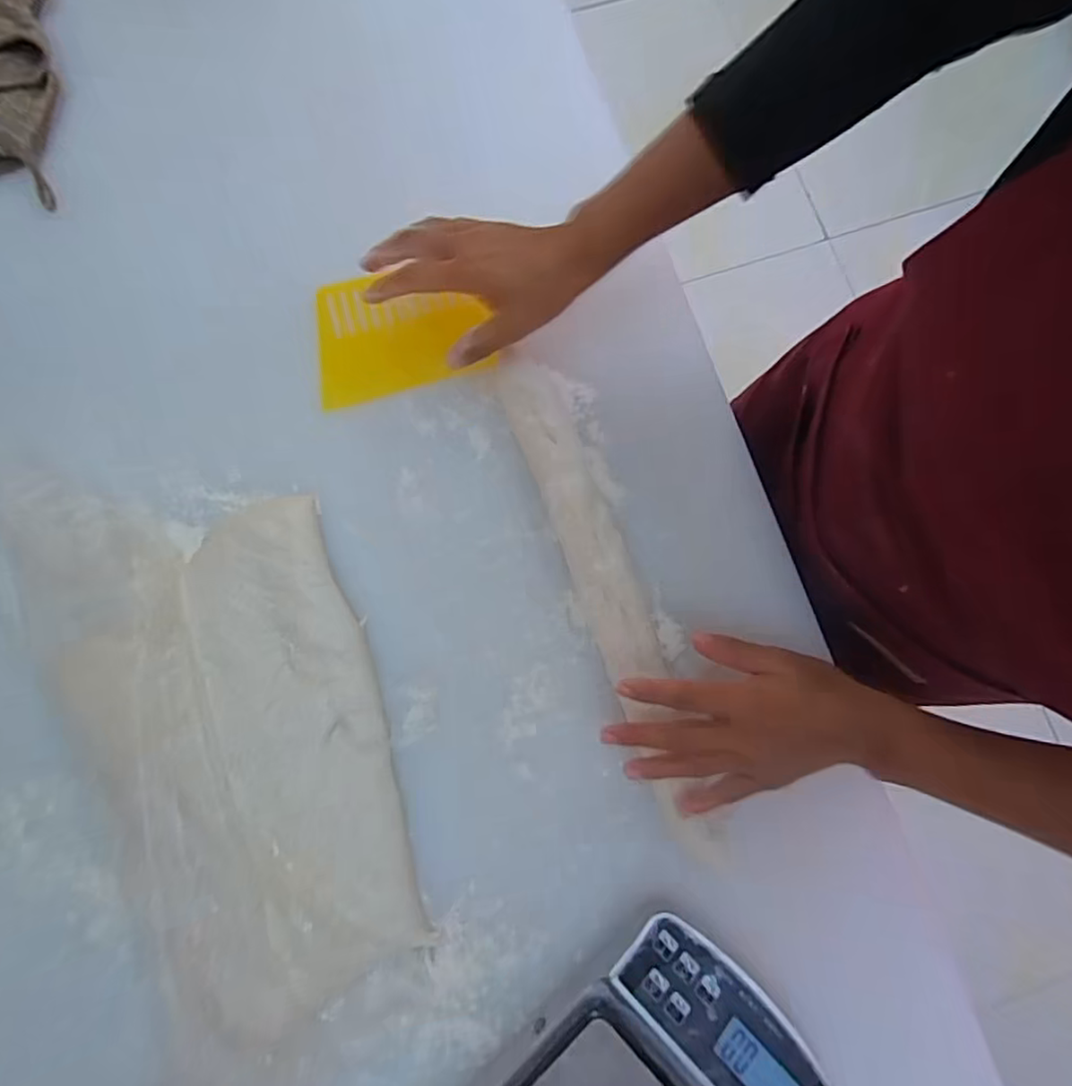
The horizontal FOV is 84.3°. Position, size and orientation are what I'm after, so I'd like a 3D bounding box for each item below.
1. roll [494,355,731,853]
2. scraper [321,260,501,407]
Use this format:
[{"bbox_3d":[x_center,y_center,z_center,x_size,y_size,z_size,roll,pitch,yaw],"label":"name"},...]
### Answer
[{"bbox_3d":[0.050,0.023,0.421,0.048,0.032,0.361,-20,78,-4],"label":"roll"},{"bbox_3d":[-0.110,-0.170,0.474,0.136,0.009,0.093,-14,92,-3],"label":"scraper"}]

